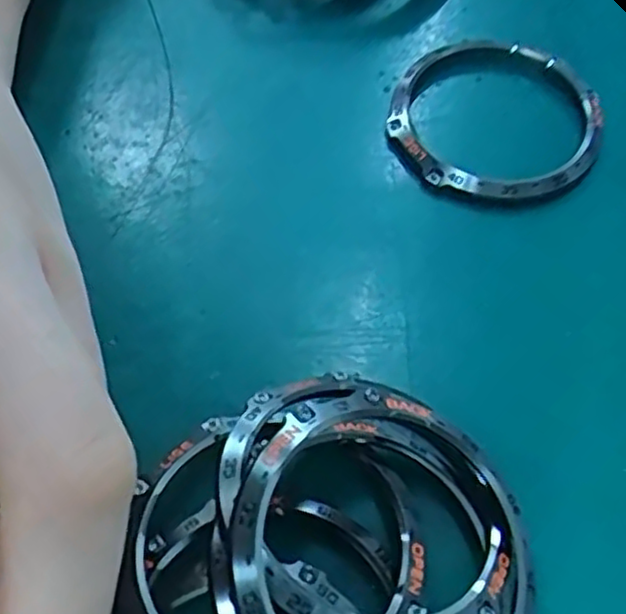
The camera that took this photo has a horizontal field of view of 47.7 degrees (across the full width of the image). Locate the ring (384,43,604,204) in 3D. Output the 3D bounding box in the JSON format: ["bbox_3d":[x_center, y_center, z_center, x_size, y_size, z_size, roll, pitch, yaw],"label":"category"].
[{"bbox_3d":[0.040,-0.041,0.156,0.045,0.007,0.039,13,69,11],"label":"ring"}]

